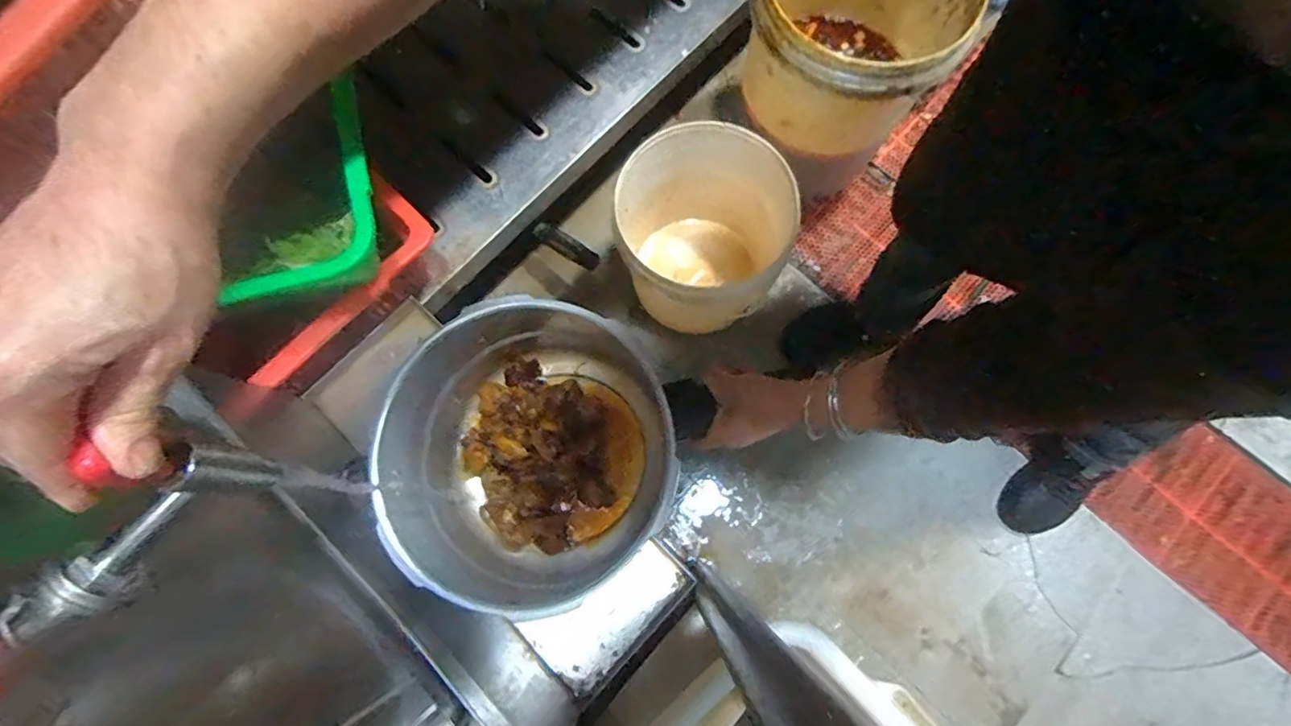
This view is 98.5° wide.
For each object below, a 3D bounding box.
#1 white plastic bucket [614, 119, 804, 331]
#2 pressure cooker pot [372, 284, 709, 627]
[{"bbox_3d":[0.087,-0.189,0.928,0.254,0.289,0.287,16,76,5],"label":"white plastic bucket"},{"bbox_3d":[-0.118,0.104,0.609,0.275,0.188,0.294,0,75,0],"label":"pressure cooker pot"}]

